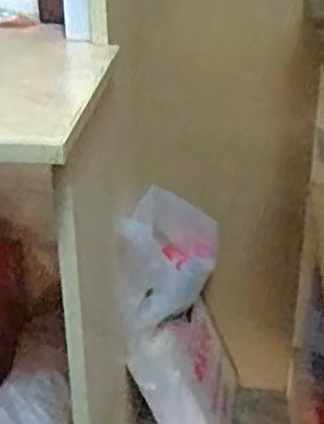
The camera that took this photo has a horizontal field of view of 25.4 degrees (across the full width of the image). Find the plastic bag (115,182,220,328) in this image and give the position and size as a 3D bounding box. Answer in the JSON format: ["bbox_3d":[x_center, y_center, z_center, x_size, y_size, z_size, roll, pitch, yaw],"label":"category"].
[{"bbox_3d":[0.013,0.078,1.117,0.121,0.189,0.187,5,28,11],"label":"plastic bag"}]

